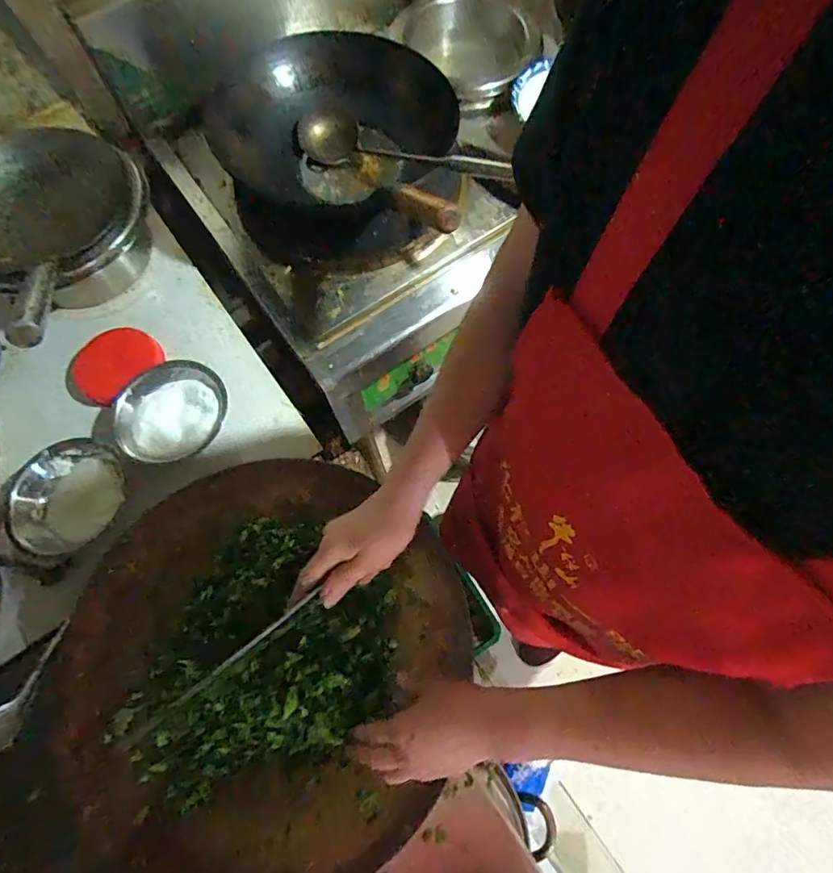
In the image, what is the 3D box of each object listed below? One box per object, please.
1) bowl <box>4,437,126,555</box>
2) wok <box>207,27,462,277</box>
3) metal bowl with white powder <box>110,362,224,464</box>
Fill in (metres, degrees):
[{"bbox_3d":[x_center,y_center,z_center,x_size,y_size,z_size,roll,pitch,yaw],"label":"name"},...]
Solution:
[{"bbox_3d":[-0.479,0.075,0.694,0.140,0.037,0.153,-1,69,2],"label":"bowl"},{"bbox_3d":[-0.108,-0.494,0.852,0.423,0.129,0.401,-1,69,2],"label":"wok"},{"bbox_3d":[-0.361,-0.041,0.740,0.154,0.037,0.151,-1,69,2],"label":"metal bowl with white powder"}]

